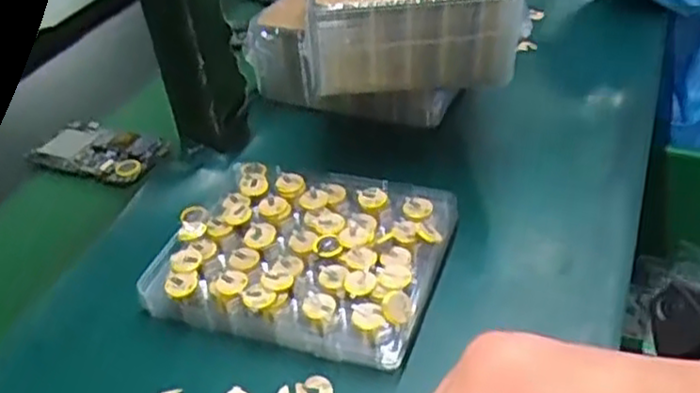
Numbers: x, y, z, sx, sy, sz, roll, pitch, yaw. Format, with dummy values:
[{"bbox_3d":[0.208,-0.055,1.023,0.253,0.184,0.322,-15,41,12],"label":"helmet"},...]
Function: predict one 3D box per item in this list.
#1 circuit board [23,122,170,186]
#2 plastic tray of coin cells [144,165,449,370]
[{"bbox_3d":[-0.216,-0.038,0.616,0.115,0.011,0.067,15,40,25],"label":"circuit board"},{"bbox_3d":[-0.035,0.034,0.475,0.190,0.033,0.154,11,39,21],"label":"plastic tray of coin cells"}]

